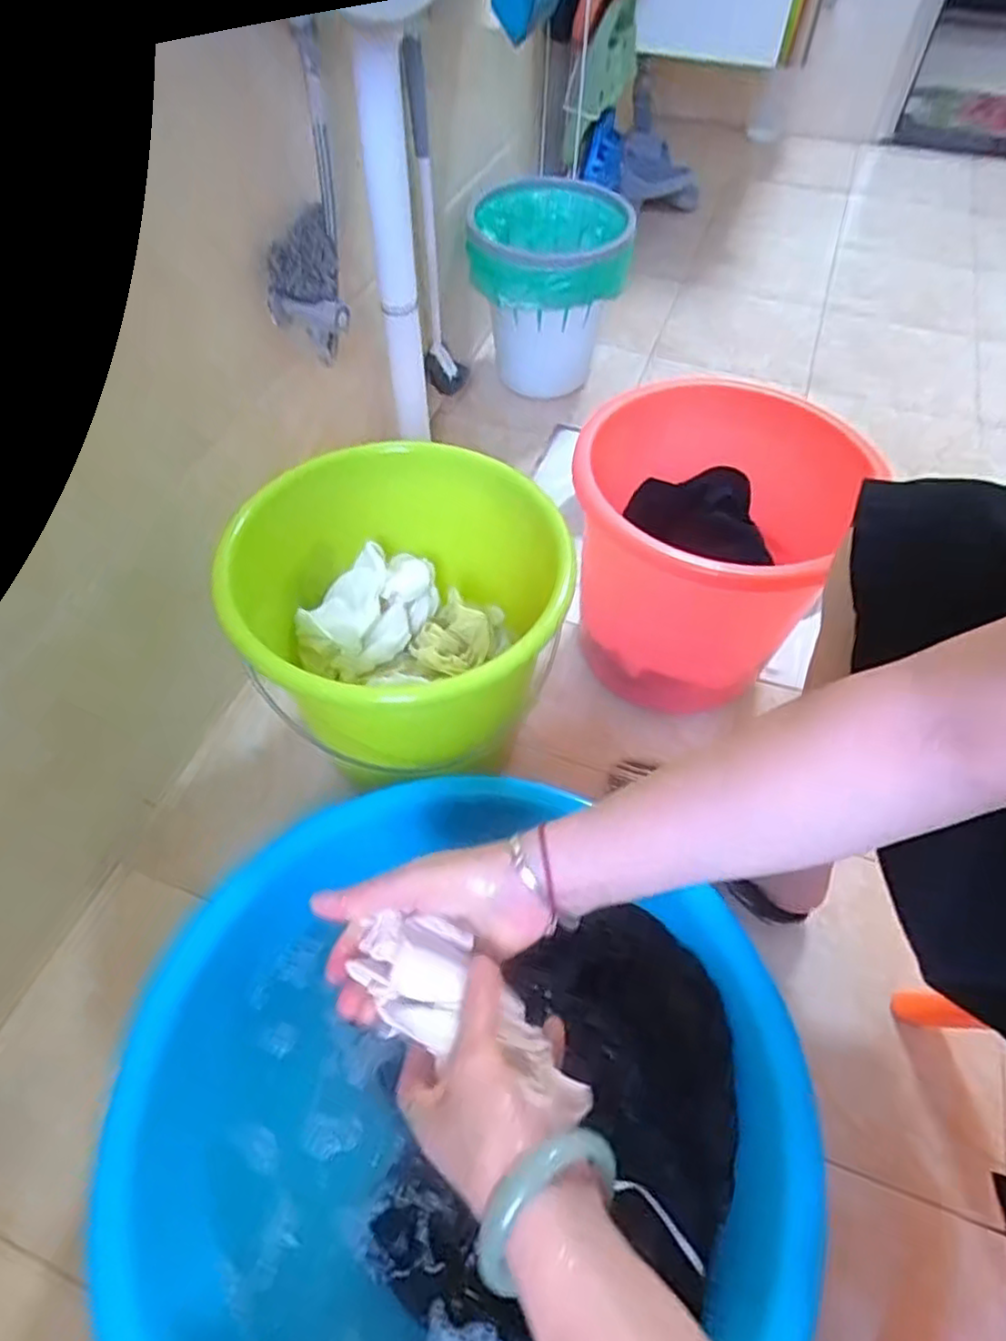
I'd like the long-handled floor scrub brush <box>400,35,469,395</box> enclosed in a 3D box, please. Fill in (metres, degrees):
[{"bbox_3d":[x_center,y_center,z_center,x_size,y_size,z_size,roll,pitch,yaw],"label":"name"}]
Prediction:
[{"bbox_3d":[-0.098,-0.619,1.005,0.060,0.455,0.095,-3,55,-1],"label":"long-handled floor scrub brush"}]

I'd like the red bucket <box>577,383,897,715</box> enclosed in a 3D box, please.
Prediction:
[{"bbox_3d":[0.239,-0.133,0.795,0.300,0.265,0.294,0,55,1],"label":"red bucket"}]

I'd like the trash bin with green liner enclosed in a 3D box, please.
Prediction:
[{"bbox_3d":[0.077,-0.628,1.185,0.253,0.287,0.272,1,55,2],"label":"trash bin with green liner"}]

